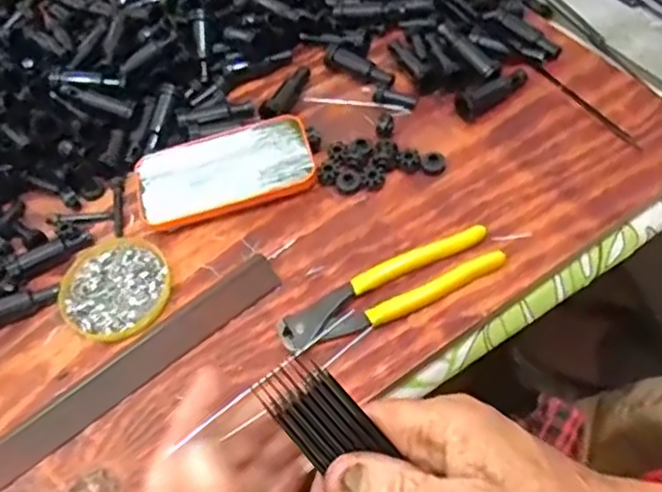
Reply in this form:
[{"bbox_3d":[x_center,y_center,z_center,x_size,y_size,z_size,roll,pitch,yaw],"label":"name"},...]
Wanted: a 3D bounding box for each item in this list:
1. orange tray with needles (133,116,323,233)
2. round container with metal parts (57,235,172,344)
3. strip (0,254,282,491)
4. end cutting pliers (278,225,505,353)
[{"bbox_3d":[-0.087,-0.061,0.549,0.144,0.017,0.084,-18,56,-3],"label":"orange tray with needles"},{"bbox_3d":[-0.166,0.031,0.516,0.082,0.008,0.089,-4,56,6],"label":"round container with metal parts"},{"bbox_3d":[-0.151,0.092,0.473,0.265,0.010,0.030,-37,59,-15],"label":"strip"},{"bbox_3d":[0.042,0.032,0.478,0.163,0.017,0.041,-23,56,-6],"label":"end cutting pliers"}]

